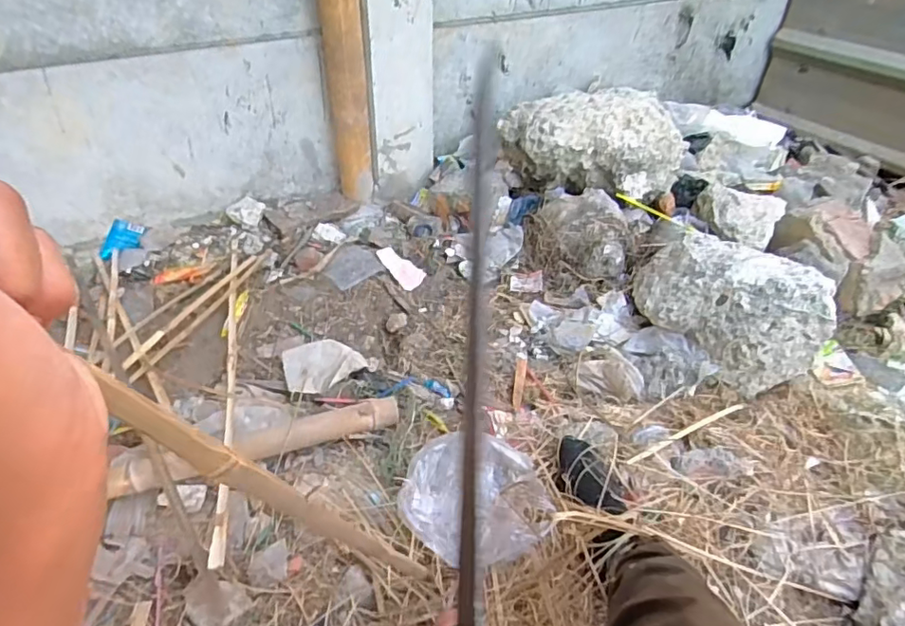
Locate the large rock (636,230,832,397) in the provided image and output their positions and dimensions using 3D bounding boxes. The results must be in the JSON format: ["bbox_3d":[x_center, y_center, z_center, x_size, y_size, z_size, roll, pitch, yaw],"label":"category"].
[{"bbox_3d":[0.534,-0.028,1.097,0.196,0.199,0.370,-32,52,-31],"label":"large rock"}]

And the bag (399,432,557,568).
[{"bbox_3d":[0.030,0.261,0.805,0.200,0.062,0.183,-6,41,-8],"label":"bag"}]

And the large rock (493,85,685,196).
[{"bbox_3d":[0.336,-0.440,1.405,0.471,0.168,0.234,17,43,18],"label":"large rock"}]

